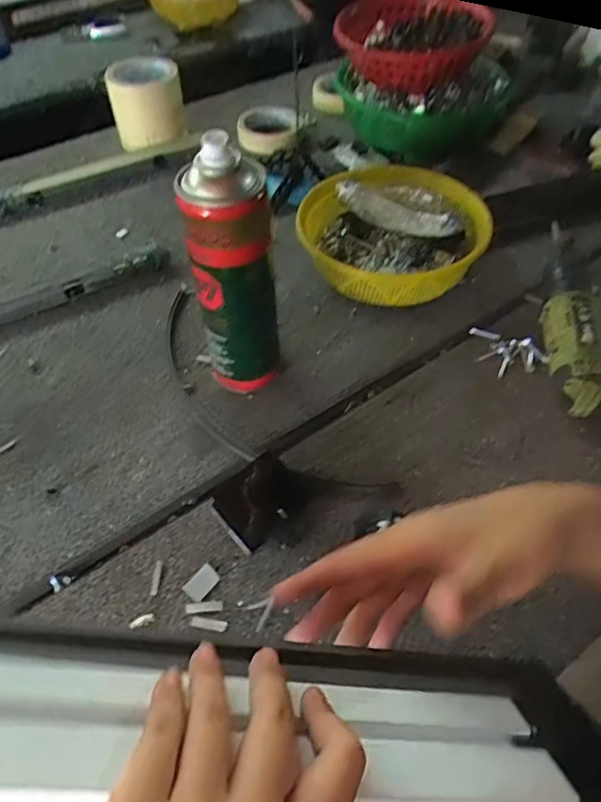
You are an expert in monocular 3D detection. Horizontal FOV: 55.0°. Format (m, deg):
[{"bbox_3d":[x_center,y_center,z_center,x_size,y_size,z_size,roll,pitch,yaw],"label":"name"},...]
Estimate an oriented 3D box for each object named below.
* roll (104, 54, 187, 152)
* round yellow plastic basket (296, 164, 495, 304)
[{"bbox_3d":[-0.217,-0.420,0.822,0.099,0.088,0.102,-14,53,-11],"label":"roll"},{"bbox_3d":[0.097,-0.178,0.627,0.189,0.069,0.184,0,51,0],"label":"round yellow plastic basket"}]

